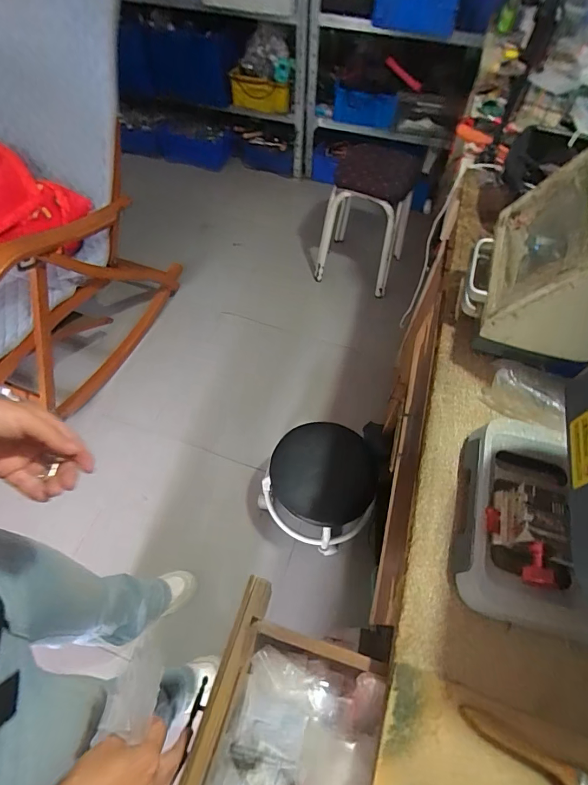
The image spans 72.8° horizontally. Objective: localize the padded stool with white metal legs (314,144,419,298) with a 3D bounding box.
[{"bbox_3d":[0.298,-0.736,1.672,0.364,0.501,0.356,12,58,6],"label":"padded stool with white metal legs"}]

